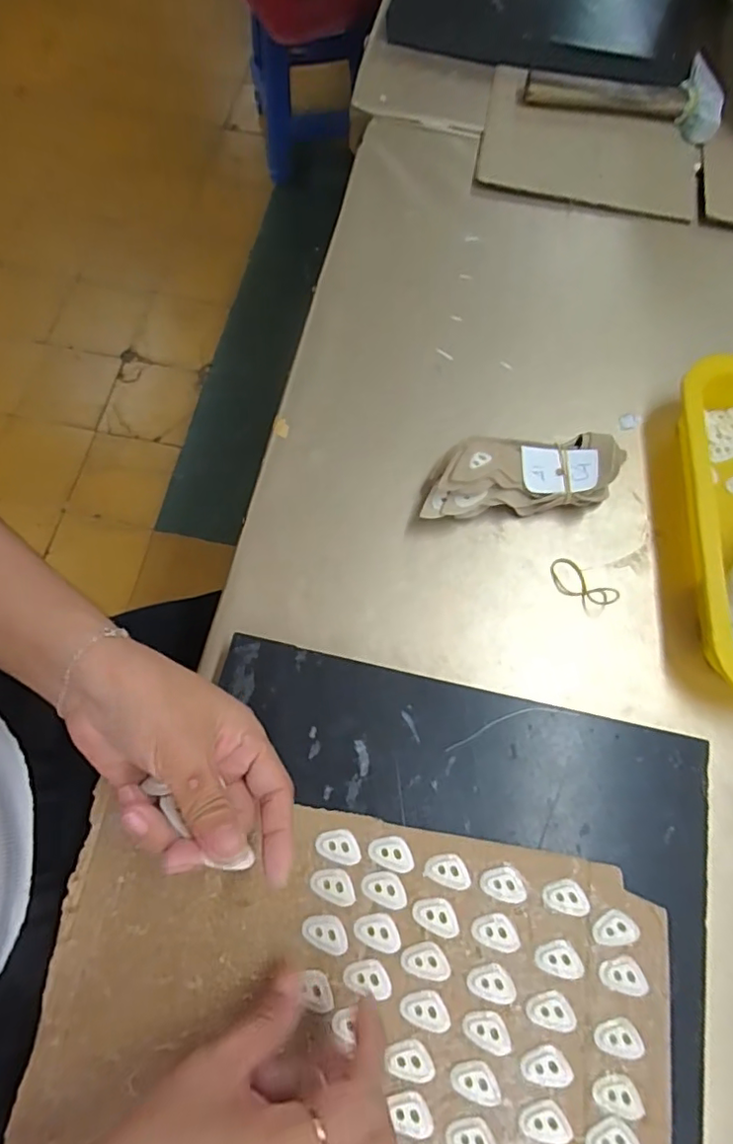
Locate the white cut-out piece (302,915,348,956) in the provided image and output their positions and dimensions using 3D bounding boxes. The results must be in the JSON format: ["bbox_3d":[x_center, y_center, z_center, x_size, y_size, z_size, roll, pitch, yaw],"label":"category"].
[{"bbox_3d":[-0.022,0.194,0.308,0.026,0.004,0.017,21,72,6],"label":"white cut-out piece"}]

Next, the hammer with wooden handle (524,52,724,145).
[{"bbox_3d":[0.255,-0.478,0.569,0.184,0.029,0.076,14,71,4],"label":"hammer with wooden handle"}]

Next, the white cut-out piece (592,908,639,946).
[{"bbox_3d":[0.136,0.194,0.312,0.025,0.004,0.016,-5,71,-3],"label":"white cut-out piece"}]

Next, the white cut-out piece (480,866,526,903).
[{"bbox_3d":[0.076,0.173,0.318,0.025,0.004,0.017,8,71,2],"label":"white cut-out piece"}]

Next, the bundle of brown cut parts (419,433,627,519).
[{"bbox_3d":[0.110,-0.074,0.416,0.146,0.043,0.058,-7,71,-3],"label":"bundle of brown cut parts"}]

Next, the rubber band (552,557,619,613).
[{"bbox_3d":[0.151,0.009,0.402,0.023,0.011,0.048,-40,76,-13],"label":"rubber band"}]

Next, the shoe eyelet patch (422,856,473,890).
[{"bbox_3d":[0.046,0.167,0.319,0.026,0.004,0.015,15,71,4],"label":"shoe eyelet patch"}]

